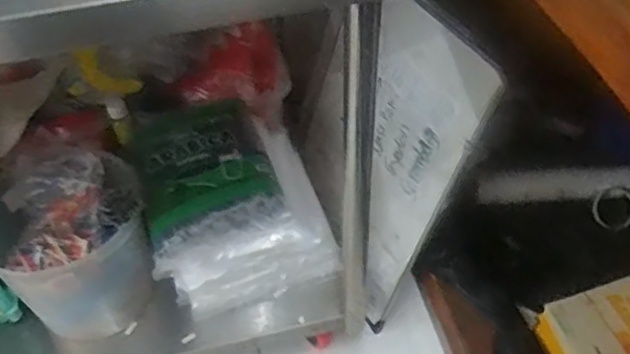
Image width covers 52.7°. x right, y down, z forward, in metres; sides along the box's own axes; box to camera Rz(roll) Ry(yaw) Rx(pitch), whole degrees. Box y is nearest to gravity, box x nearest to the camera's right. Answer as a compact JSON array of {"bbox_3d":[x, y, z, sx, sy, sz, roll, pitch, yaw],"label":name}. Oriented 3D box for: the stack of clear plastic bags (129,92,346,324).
[{"bbox_3d":[-0.144,0.035,1.058,0.271,0.258,0.245,-17,50,-13],"label":"stack of clear plastic bags"}]

